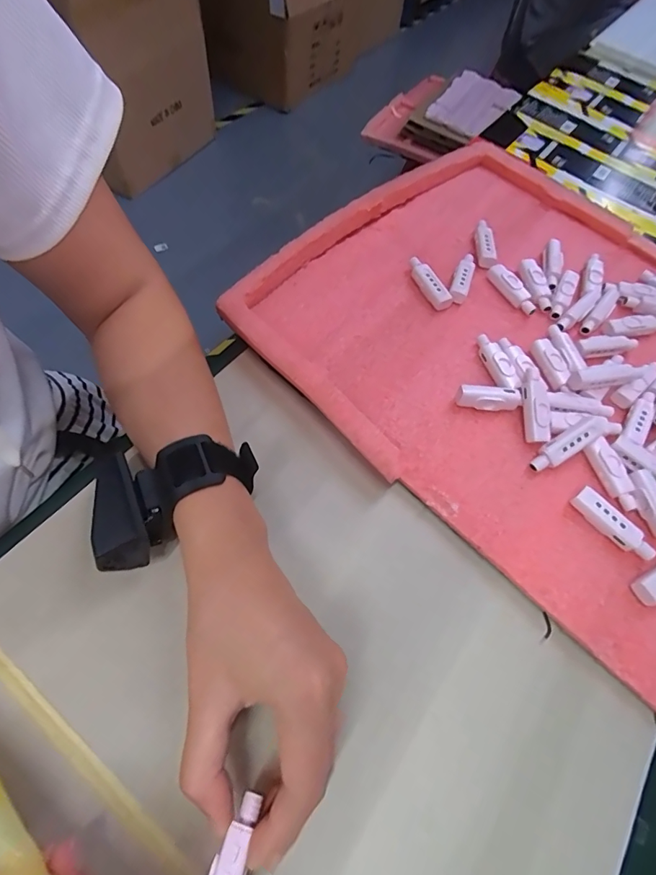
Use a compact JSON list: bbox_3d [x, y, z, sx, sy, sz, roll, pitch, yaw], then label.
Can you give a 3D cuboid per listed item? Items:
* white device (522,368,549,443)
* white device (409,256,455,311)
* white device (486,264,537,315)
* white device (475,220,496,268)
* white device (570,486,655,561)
[{"bbox_3d":[0.154,-0.024,0.322,0.017,0.011,0.056,2,75,-1],"label":"white device"},{"bbox_3d":[0.088,-0.136,0.383,0.014,0.015,0.057,-23,66,-16],"label":"white device"},{"bbox_3d":[0.165,-0.134,0.389,0.013,0.014,0.056,-27,67,-18],"label":"white device"},{"bbox_3d":[0.148,-0.182,0.409,0.013,0.012,0.052,7,61,-1],"label":"white device"},{"bbox_3d":[0.190,0.058,0.290,0.013,0.016,0.056,-38,71,-22],"label":"white device"}]

